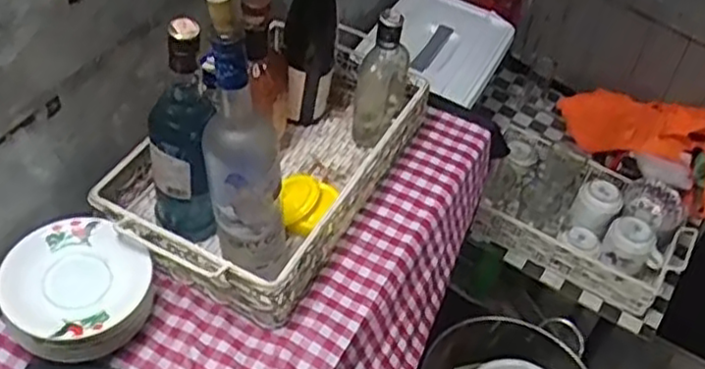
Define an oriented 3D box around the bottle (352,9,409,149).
[{"bbox_3d":[0.039,-0.135,0.951,0.067,0.206,0.069,9,47,1],"label":"bottle"}]

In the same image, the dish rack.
[{"bbox_3d":[0.449,0.041,1.358,0.386,0.113,0.265,27,50,17],"label":"dish rack"}]

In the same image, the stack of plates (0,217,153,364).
[{"bbox_3d":[-0.296,0.118,0.772,0.146,0.076,0.136,29,50,19],"label":"stack of plates"}]

